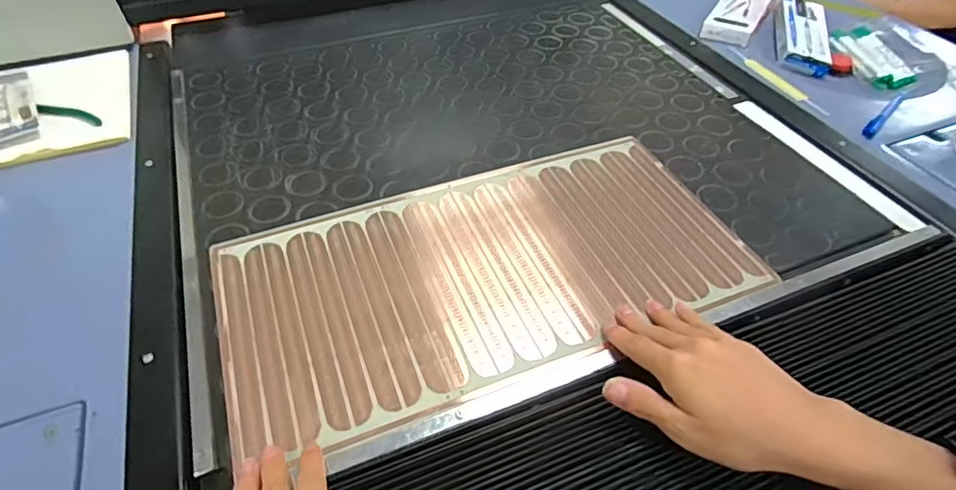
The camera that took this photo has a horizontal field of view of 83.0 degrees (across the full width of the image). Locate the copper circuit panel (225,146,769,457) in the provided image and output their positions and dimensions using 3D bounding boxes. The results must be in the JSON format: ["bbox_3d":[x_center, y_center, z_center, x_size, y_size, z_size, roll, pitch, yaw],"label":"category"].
[{"bbox_3d":[0.012,0.018,0.515,0.479,0.006,0.239,-16,49,-15],"label":"copper circuit panel"}]

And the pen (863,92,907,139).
[{"bbox_3d":[0.510,-0.164,0.679,0.015,0.020,0.110,35,54,28],"label":"pen"}]

